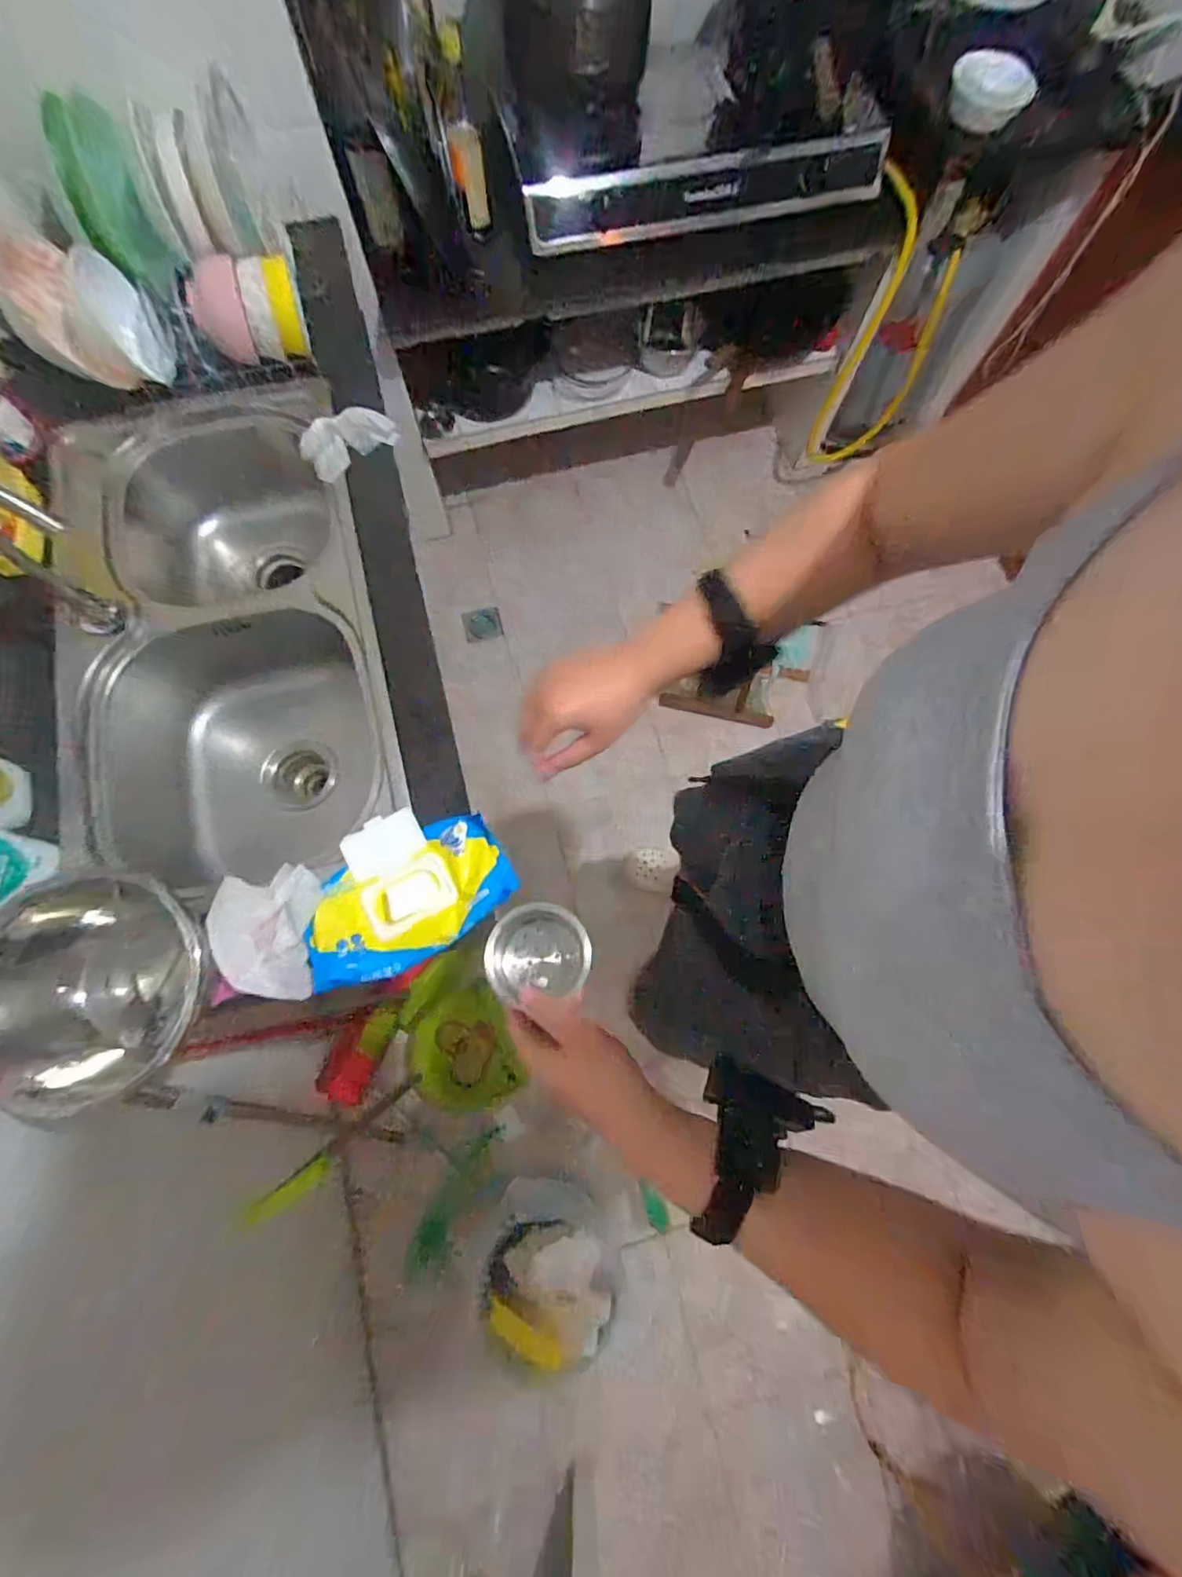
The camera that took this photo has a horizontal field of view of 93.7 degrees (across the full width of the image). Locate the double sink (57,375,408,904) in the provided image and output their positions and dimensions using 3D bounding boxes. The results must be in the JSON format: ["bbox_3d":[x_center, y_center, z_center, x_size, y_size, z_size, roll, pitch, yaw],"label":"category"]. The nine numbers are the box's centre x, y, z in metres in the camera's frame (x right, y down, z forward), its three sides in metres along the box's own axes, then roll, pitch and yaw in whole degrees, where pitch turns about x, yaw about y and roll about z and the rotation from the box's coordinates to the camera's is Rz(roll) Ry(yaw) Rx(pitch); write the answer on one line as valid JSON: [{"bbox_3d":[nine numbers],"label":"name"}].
[{"bbox_3d":[-0.499,-0.224,0.840,0.386,0.272,0.701,-14,74,-5],"label":"double sink"}]

